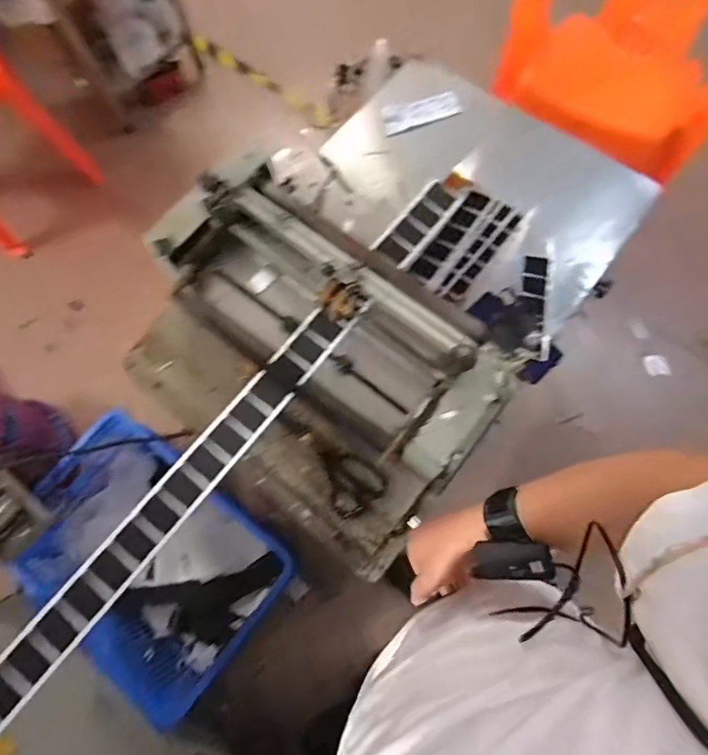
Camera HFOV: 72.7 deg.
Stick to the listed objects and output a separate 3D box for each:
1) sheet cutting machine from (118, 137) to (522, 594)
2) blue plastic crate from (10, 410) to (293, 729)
[{"bbox_3d":[-0.039,-0.041,0.707,0.503,0.243,0.419,39,78,12],"label":"sheet cutting machine"},{"bbox_3d":[-0.481,0.429,1.180,0.589,0.309,0.443,38,78,12],"label":"blue plastic crate"}]

